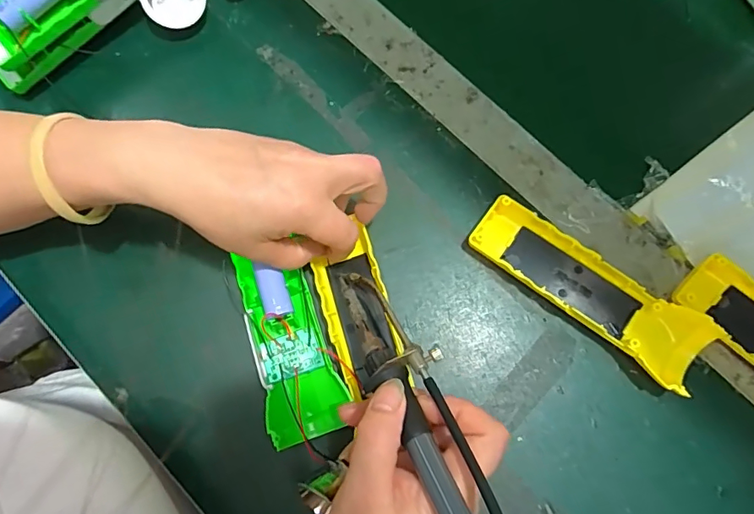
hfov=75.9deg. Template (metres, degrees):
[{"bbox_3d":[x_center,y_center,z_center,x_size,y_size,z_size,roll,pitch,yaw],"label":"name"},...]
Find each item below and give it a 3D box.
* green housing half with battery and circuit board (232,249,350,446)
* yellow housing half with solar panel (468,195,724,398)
[{"bbox_3d":[-0.056,0.056,0.310,0.046,0.032,0.121,-18,86,-3],"label":"green housing half with battery and circuit board"},{"bbox_3d":[0.138,0.021,0.322,0.160,0.025,0.047,37,81,7],"label":"yellow housing half with solar panel"}]

